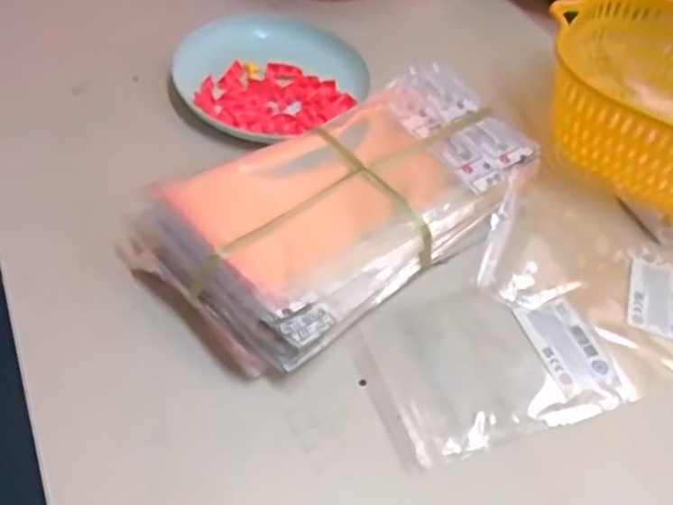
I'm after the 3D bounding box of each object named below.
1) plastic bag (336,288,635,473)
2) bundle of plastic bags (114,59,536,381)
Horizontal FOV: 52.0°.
[{"bbox_3d":[0.090,0.063,0.404,0.151,0.010,0.095,-12,52,-20],"label":"plastic bag"},{"bbox_3d":[0.014,-0.031,0.446,0.266,0.051,0.132,-28,59,-30],"label":"bundle of plastic bags"}]

